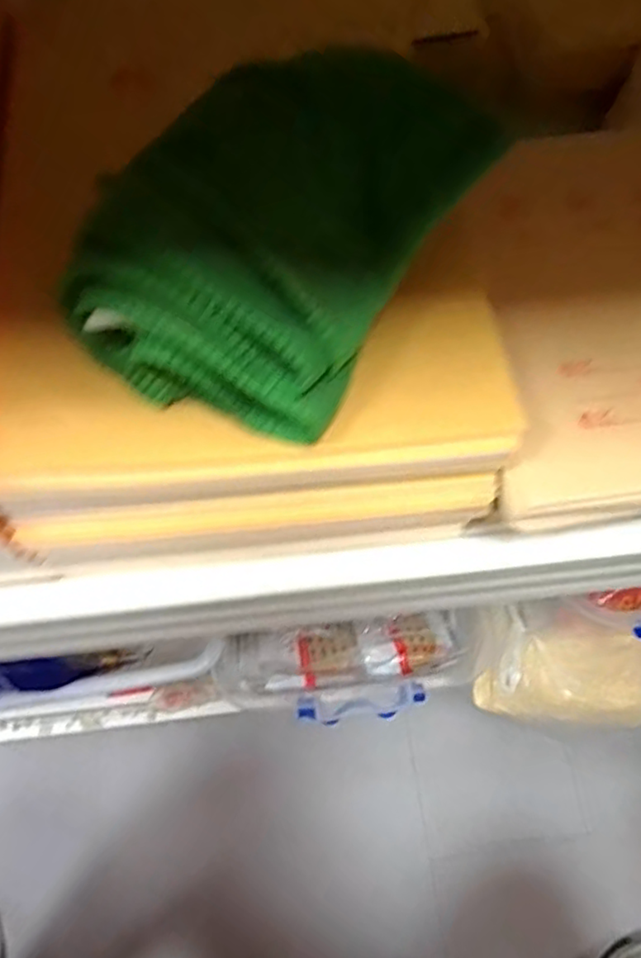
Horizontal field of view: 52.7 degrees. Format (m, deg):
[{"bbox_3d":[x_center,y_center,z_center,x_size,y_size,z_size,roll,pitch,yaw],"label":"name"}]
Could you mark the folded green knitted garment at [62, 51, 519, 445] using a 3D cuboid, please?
[{"bbox_3d":[-0.010,-0.084,0.217,0.084,0.058,0.146,31,68,13],"label":"folded green knitted garment"}]

